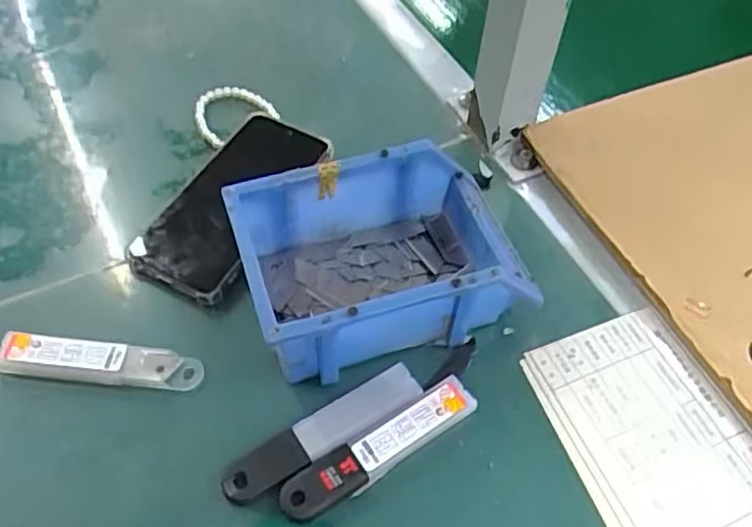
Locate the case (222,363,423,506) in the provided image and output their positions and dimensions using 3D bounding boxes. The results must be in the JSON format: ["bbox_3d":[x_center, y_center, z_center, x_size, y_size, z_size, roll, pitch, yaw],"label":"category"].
[{"bbox_3d":[-0.031,0.101,0.399,0.125,0.011,0.026,-29,61,-18],"label":"case"}]

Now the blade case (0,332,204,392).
[{"bbox_3d":[-0.175,0.062,0.423,0.125,0.016,0.025,5,56,3],"label":"blade case"}]

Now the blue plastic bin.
[{"bbox_3d":[0.006,-0.006,0.432,0.174,0.069,0.114,-16,57,-11],"label":"blue plastic bin"}]

